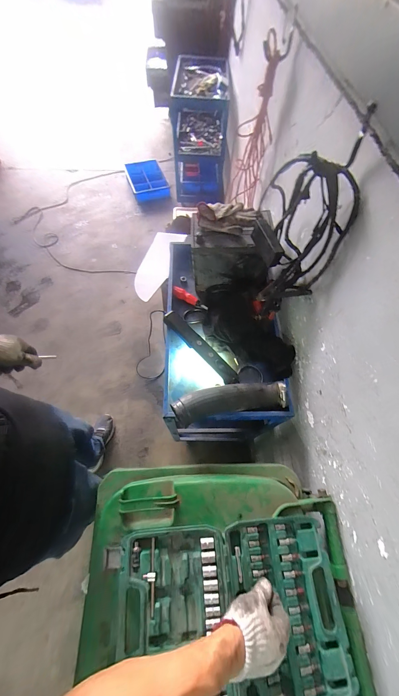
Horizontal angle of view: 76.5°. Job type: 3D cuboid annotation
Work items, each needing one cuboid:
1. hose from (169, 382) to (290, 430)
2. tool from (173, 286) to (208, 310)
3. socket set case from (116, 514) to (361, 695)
[{"bbox_3d":[0.087,0.134,0.662,0.309,0.059,0.081,-4,62,-24],"label":"hose"},{"bbox_3d":[-0.035,-0.174,0.881,0.137,0.029,0.033,25,65,11],"label":"tool"},{"bbox_3d":[0.054,0.463,0.452,0.388,0.032,0.249,-4,63,-3],"label":"socket set case"}]

